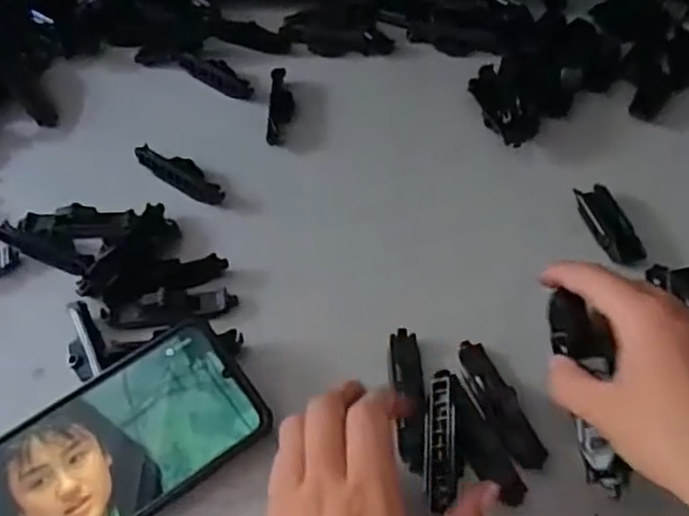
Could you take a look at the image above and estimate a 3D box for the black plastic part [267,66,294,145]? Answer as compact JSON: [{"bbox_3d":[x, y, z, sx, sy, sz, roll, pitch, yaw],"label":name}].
[{"bbox_3d":[-0.049,-0.122,0.528,0.019,0.007,0.085,-1,54,0],"label":"black plastic part"}]

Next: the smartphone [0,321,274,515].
[{"bbox_3d":[-0.127,0.106,0.354,0.166,0.008,0.077,-33,72,-19],"label":"smartphone"}]

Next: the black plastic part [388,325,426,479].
[{"bbox_3d":[0.038,0.081,0.387,0.019,0.007,0.085,-2,57,-1],"label":"black plastic part"}]

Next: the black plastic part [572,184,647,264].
[{"bbox_3d":[0.178,-0.023,0.455,0.026,0.008,0.063,-13,55,-8],"label":"black plastic part"}]

